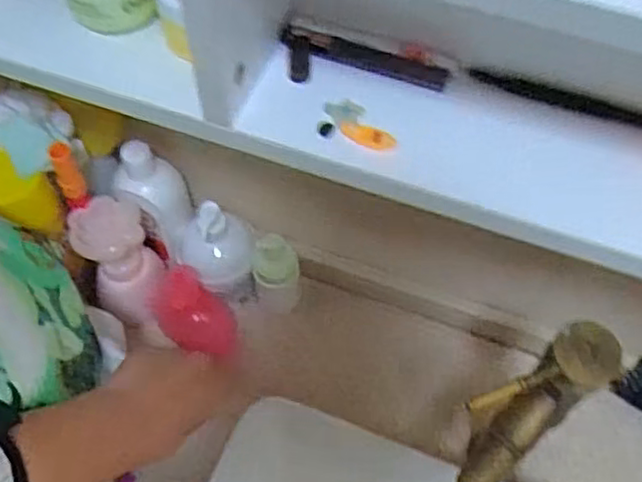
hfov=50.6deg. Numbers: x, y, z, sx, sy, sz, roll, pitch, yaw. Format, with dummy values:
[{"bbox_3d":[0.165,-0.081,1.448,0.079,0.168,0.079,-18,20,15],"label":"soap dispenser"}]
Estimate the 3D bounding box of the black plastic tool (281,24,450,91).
[{"bbox_3d":[0.028,-0.118,0.452,0.111,0.016,0.032,9,60,4],"label":"black plastic tool"}]

